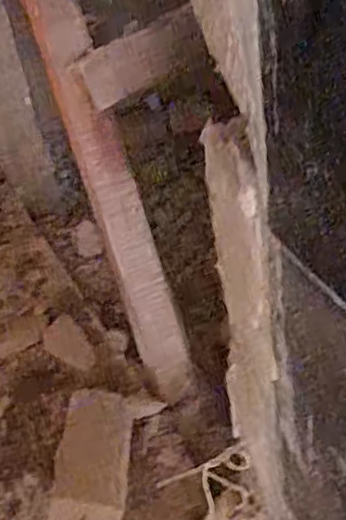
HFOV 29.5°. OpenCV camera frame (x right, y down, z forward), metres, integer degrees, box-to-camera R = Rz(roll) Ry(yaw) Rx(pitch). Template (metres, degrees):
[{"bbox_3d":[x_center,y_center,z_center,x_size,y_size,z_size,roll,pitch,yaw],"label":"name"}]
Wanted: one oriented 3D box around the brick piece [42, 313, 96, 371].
[{"bbox_3d":[-0.150,0.121,0.941,0.056,0.014,0.094,-27,44,-18],"label":"brick piece"}]

